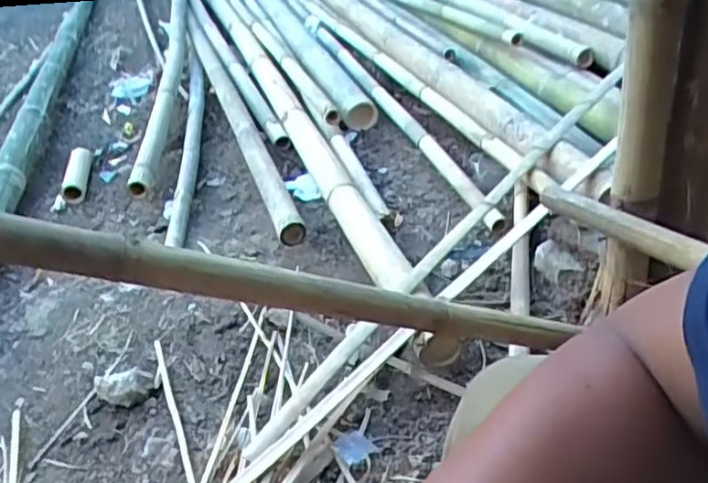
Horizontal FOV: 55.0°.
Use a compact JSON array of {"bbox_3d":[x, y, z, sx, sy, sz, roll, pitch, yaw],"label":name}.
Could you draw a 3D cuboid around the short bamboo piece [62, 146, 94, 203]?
[{"bbox_3d":[-0.728,-0.182,1.791,0.066,0.053,0.222,-12,35,-6],"label":"short bamboo piece"}]

